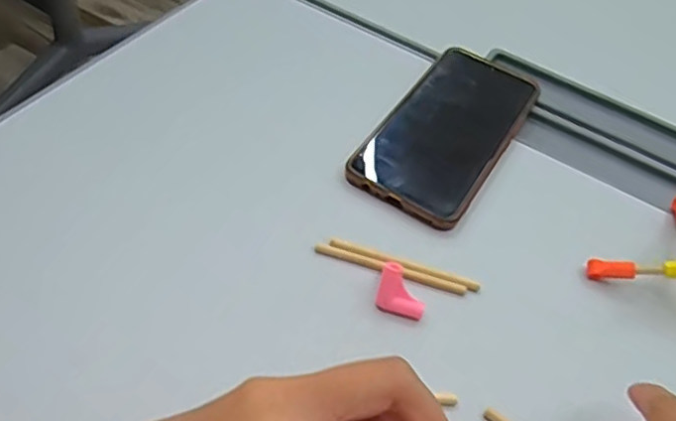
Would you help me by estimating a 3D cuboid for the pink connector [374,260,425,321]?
[{"bbox_3d":[0.034,0.043,0.328,0.025,0.018,0.021,16,49,4],"label":"pink connector"}]

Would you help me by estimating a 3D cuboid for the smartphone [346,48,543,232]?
[{"bbox_3d":[0.076,-0.056,0.421,0.076,0.014,0.164,29,51,15],"label":"smartphone"}]

